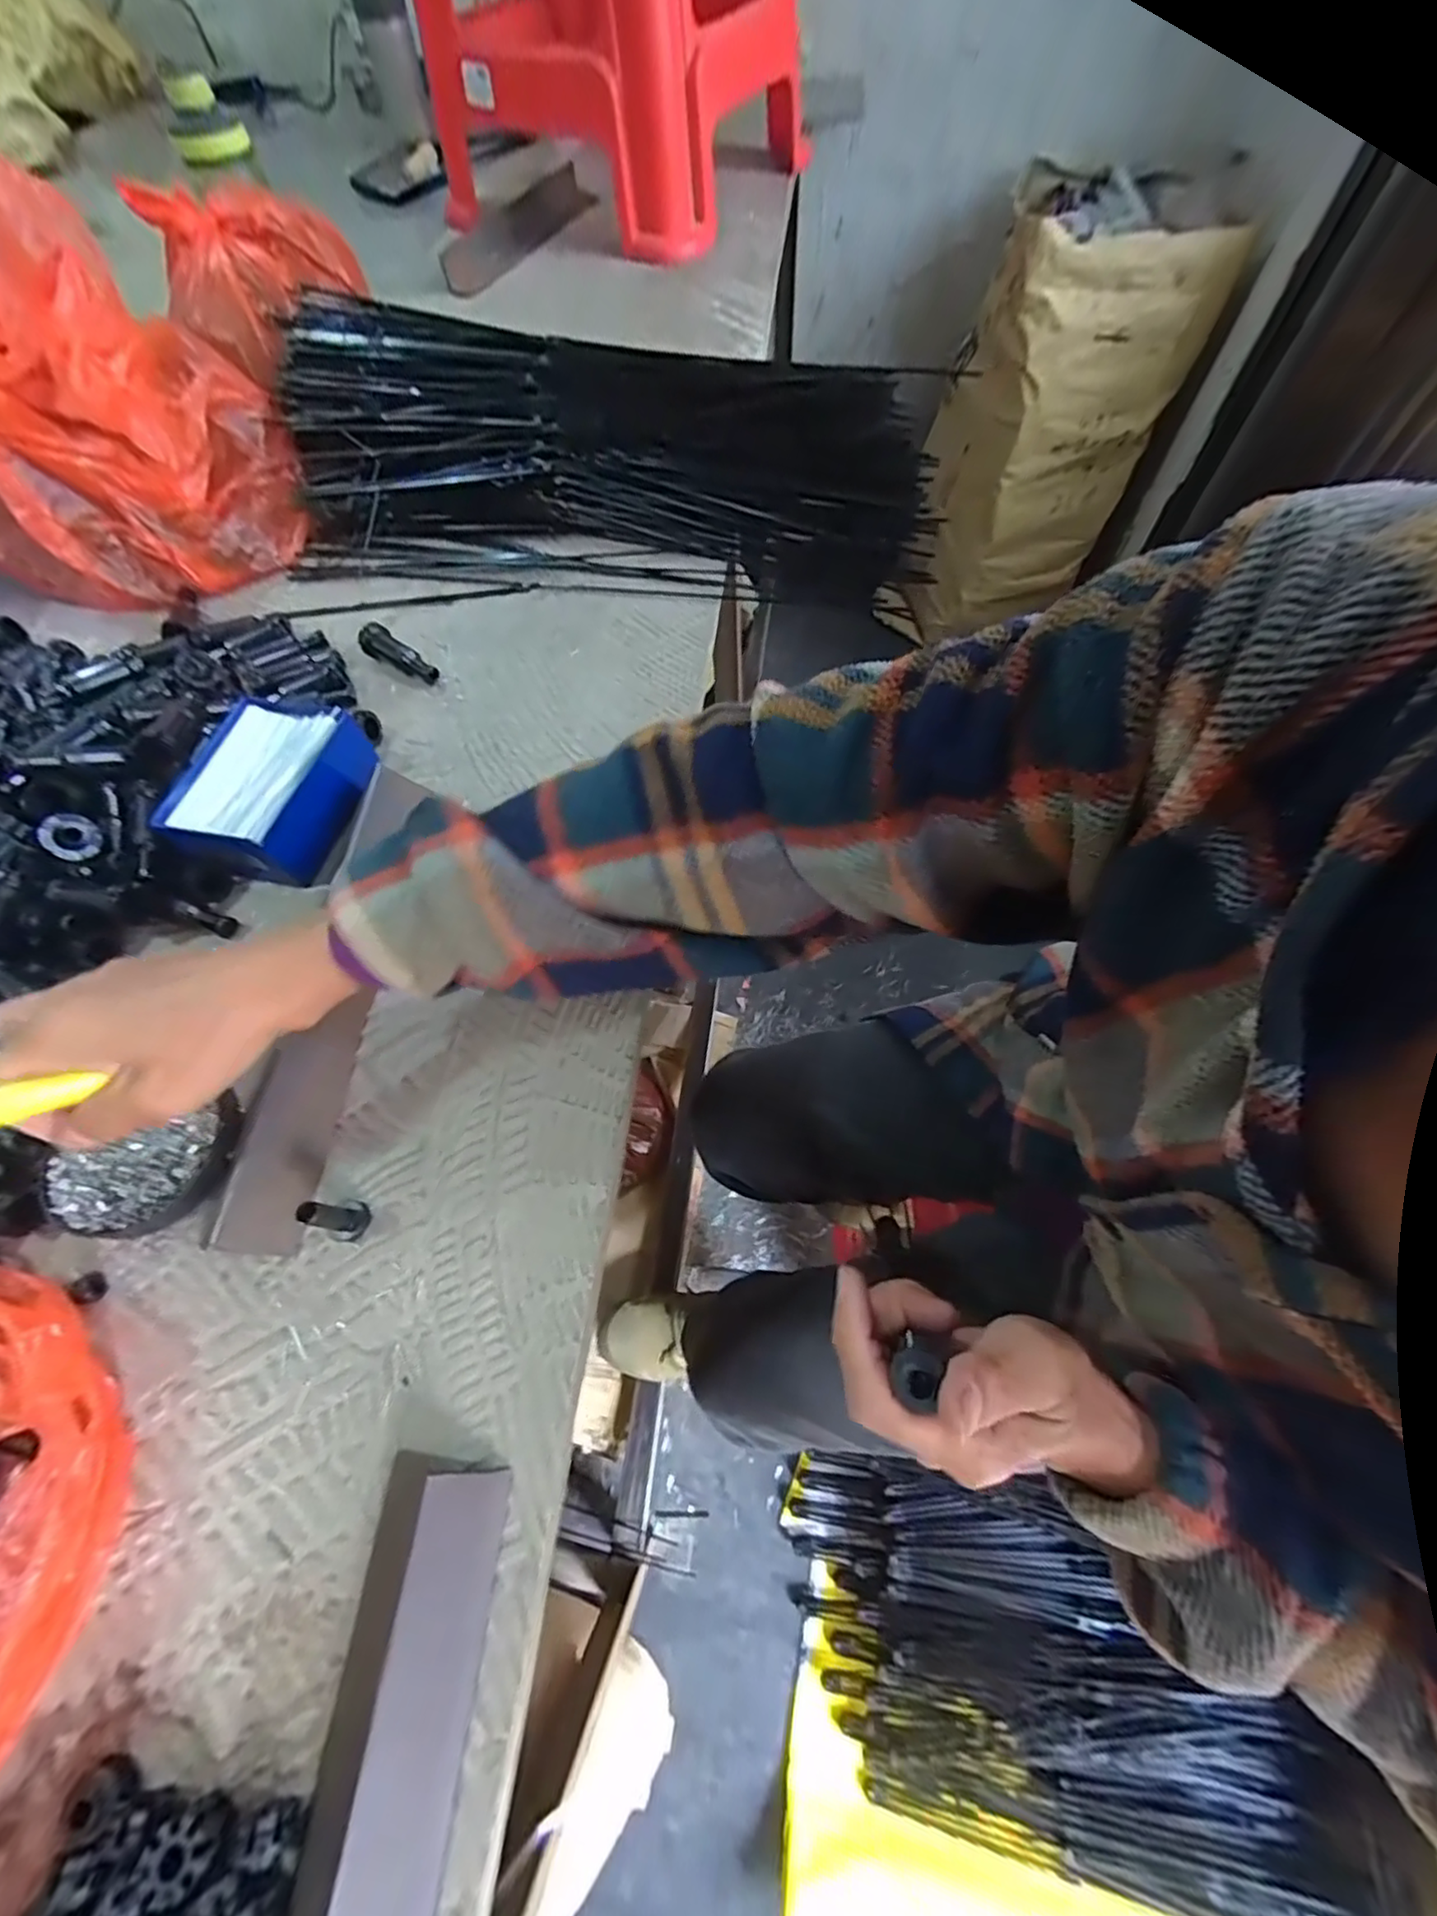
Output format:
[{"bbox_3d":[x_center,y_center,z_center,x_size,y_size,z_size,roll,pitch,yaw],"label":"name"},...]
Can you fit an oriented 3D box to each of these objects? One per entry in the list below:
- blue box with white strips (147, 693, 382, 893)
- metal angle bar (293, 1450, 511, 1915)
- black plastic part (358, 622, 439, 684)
[{"bbox_3d":[-0.279,-0.106,0.410,0.082,0.044,0.110,11,63,8],"label":"blue box with white strips"},{"bbox_3d":[-0.119,0.311,0.203,0.049,0.026,0.240,3,62,4],"label":"metal angle bar"},{"bbox_3d":[-0.240,-0.228,0.486,0.068,0.019,0.020,32,68,18],"label":"black plastic part"}]

